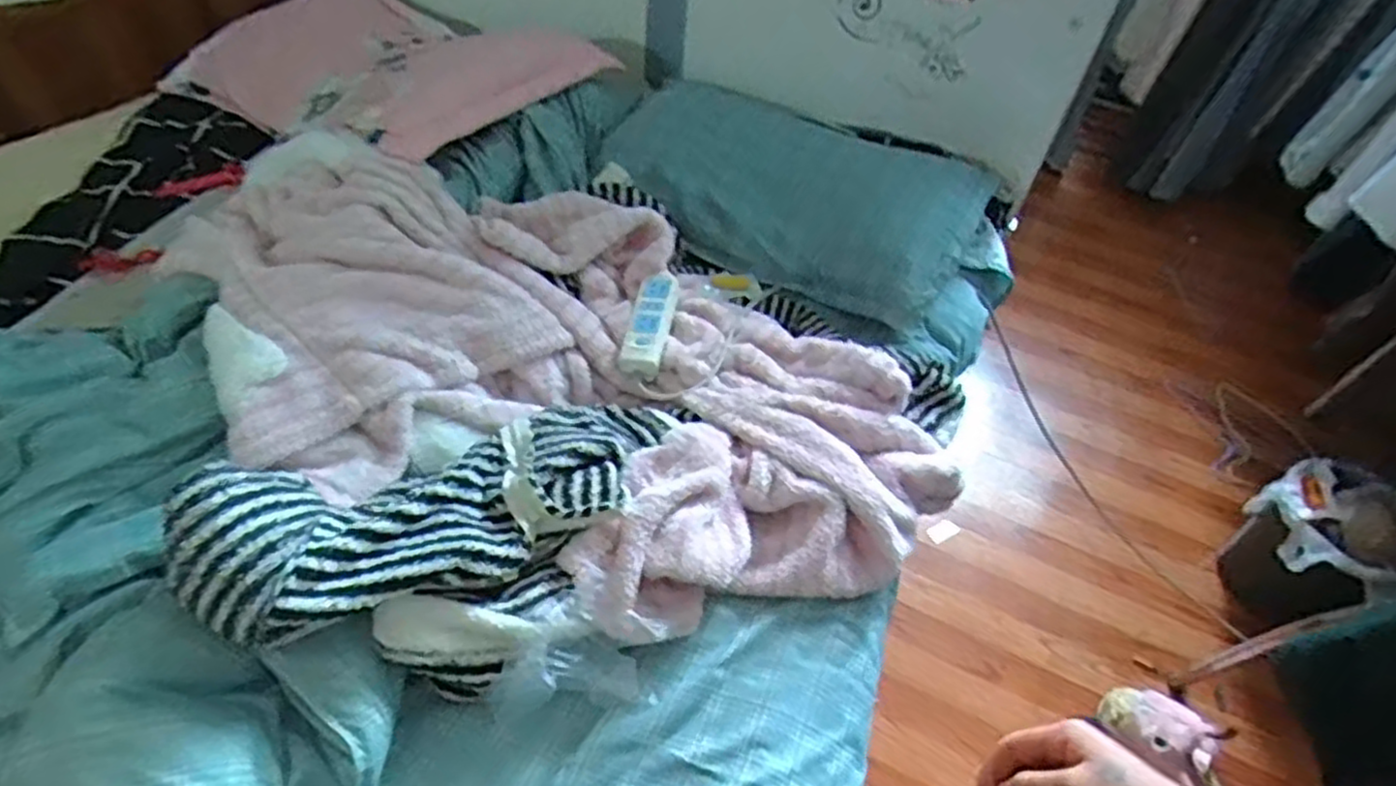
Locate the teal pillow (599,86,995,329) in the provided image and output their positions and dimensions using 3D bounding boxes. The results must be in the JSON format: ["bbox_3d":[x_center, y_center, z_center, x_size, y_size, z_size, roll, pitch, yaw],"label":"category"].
[{"bbox_3d":[0.140,-0.339,1.212,0.590,0.157,0.316,24,53,15],"label":"teal pillow"}]

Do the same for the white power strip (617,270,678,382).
[{"bbox_3d":[-0.065,-0.097,1.042,0.055,0.042,0.160,10,51,4],"label":"white power strip"}]

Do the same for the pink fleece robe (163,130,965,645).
[{"bbox_3d":[-0.189,-0.043,0.945,1.007,0.165,0.541,17,52,10],"label":"pink fleece robe"}]

